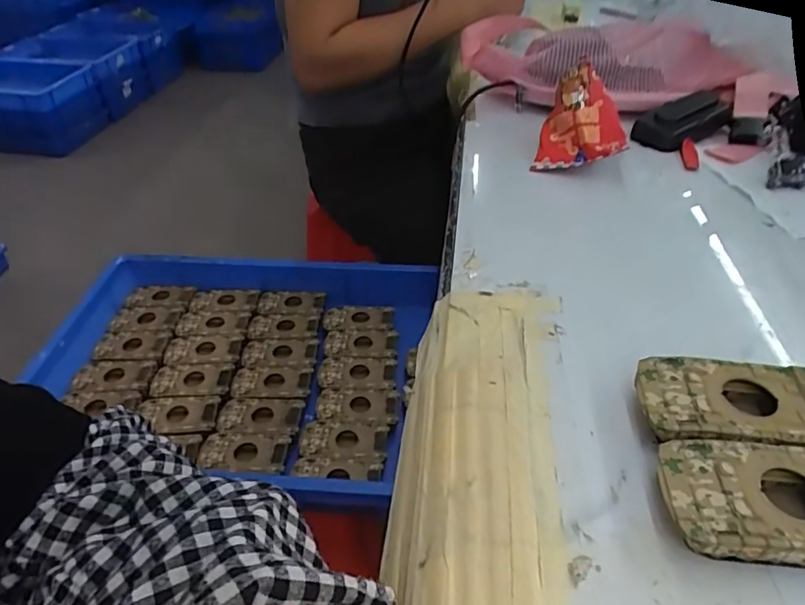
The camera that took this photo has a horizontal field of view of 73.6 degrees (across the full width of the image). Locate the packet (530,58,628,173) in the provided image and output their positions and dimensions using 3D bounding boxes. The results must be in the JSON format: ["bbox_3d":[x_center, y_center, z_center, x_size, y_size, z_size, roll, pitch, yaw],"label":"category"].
[{"bbox_3d":[0.162,-0.177,0.519,0.082,0.019,0.101,-13,73,20],"label":"packet"}]

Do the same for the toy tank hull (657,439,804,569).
[{"bbox_3d":[0.164,0.091,0.238,0.095,0.025,0.051,4,40,5],"label":"toy tank hull"}]

